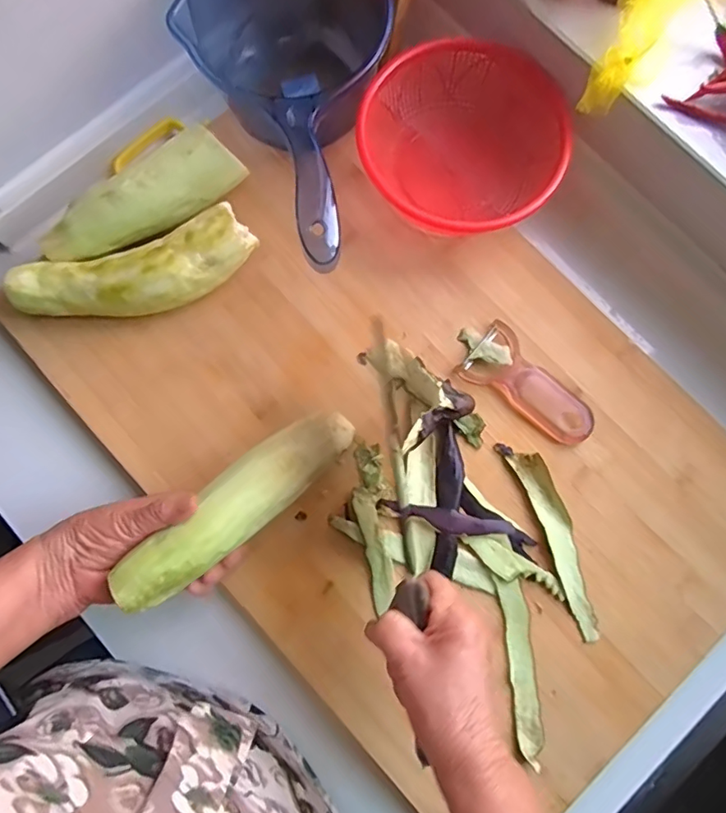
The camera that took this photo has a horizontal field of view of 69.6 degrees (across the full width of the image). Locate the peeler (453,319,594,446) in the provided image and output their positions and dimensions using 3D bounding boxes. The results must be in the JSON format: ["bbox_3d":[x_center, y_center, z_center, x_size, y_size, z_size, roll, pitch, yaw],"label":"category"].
[{"bbox_3d":[0.145,-0.014,0.452,0.119,0.016,0.056,41,82,7],"label":"peeler"}]

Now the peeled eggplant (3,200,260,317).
[{"bbox_3d":[-0.189,-0.109,0.440,0.197,0.055,0.058,-17,79,-3],"label":"peeled eggplant"}]

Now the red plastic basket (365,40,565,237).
[{"bbox_3d":[0.087,-0.234,0.467,0.168,0.066,0.179,15,79,3],"label":"red plastic basket"}]

